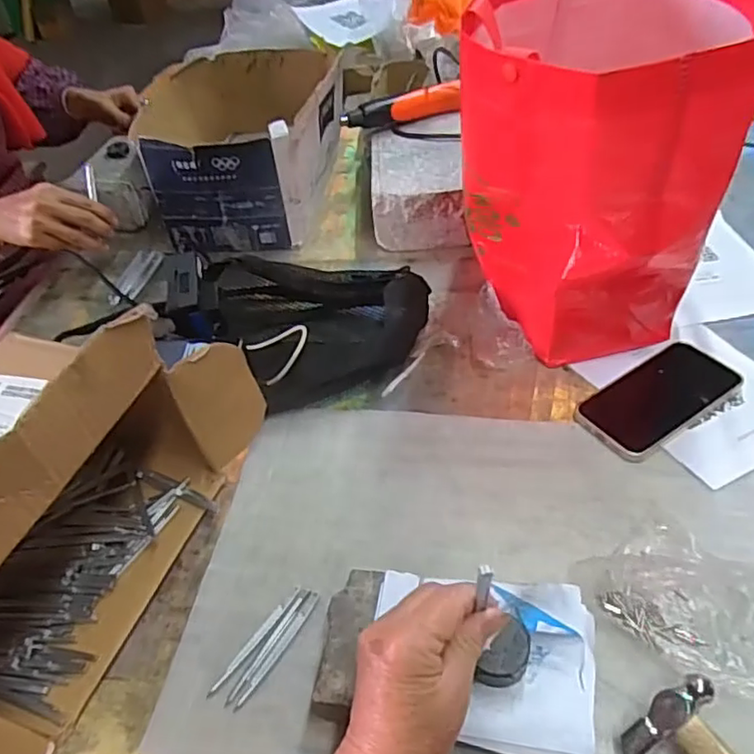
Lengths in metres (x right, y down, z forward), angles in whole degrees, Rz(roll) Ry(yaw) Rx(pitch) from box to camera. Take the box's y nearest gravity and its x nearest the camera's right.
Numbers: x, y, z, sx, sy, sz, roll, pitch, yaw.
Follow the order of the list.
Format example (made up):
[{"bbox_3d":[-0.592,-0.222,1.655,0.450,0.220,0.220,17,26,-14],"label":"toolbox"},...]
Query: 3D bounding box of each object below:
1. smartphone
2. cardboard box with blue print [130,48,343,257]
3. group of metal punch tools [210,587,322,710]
[{"bbox_3d":[0.256,0.019,0.567,0.154,0.011,0.076,-28,49,-20],"label":"smartphone"},{"bbox_3d":[-0.160,-0.312,0.843,0.220,0.160,0.284,0,45,7],"label":"cardboard box with blue print"},{"bbox_3d":[-0.079,0.191,0.446,0.025,0.004,0.094,24,53,27],"label":"group of metal punch tools"}]

